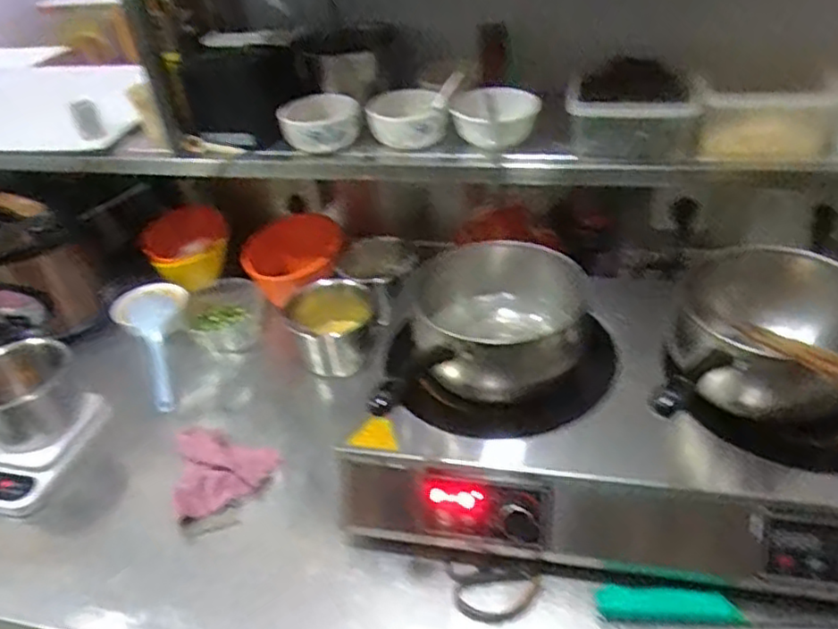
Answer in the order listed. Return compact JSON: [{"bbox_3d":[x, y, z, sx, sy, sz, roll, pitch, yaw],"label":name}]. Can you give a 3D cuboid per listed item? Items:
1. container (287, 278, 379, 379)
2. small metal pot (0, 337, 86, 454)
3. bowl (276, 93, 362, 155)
[{"bbox_3d":[-0.128,0.025,1.022,0.132,0.113,0.101,-9,37,-4],"label":"container"},{"bbox_3d":[-0.535,0.107,0.918,0.138,0.104,0.152,-31,44,-30],"label":"small metal pot"},{"bbox_3d":[-0.140,-0.267,0.952,0.108,0.052,0.116,-4,37,3],"label":"bowl"}]

